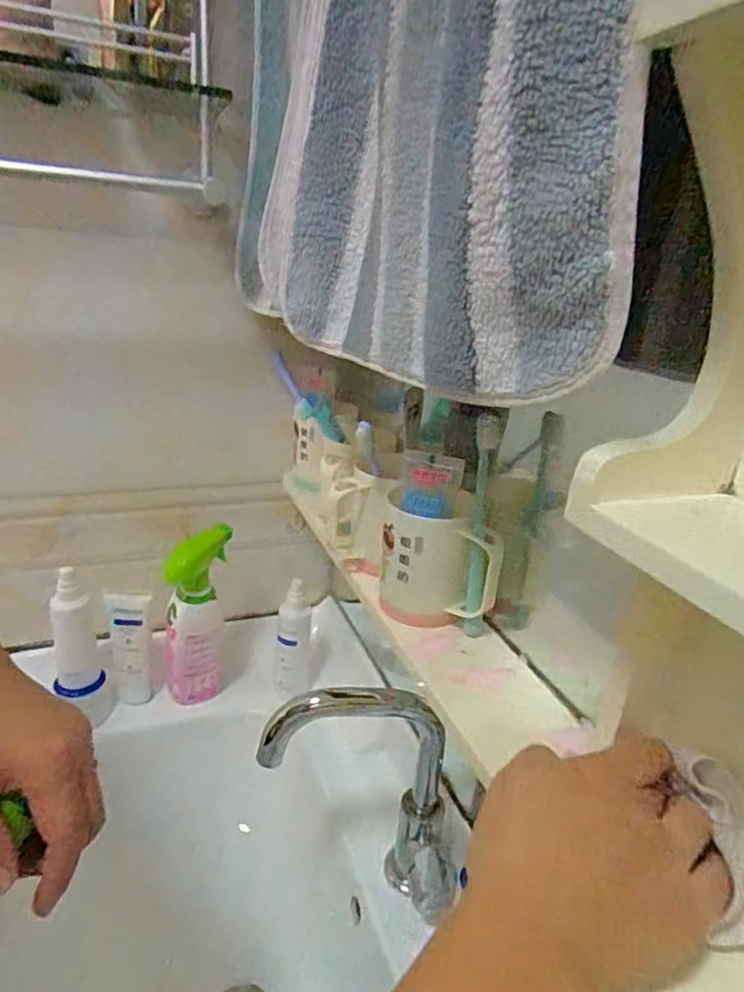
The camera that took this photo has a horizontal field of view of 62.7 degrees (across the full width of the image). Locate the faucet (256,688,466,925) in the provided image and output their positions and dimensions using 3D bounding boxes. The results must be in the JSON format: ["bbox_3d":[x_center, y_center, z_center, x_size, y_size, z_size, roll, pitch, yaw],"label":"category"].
[{"bbox_3d":[-0.011,0.281,0.557,0.180,0.248,0.064,5,22,0],"label":"faucet"}]

